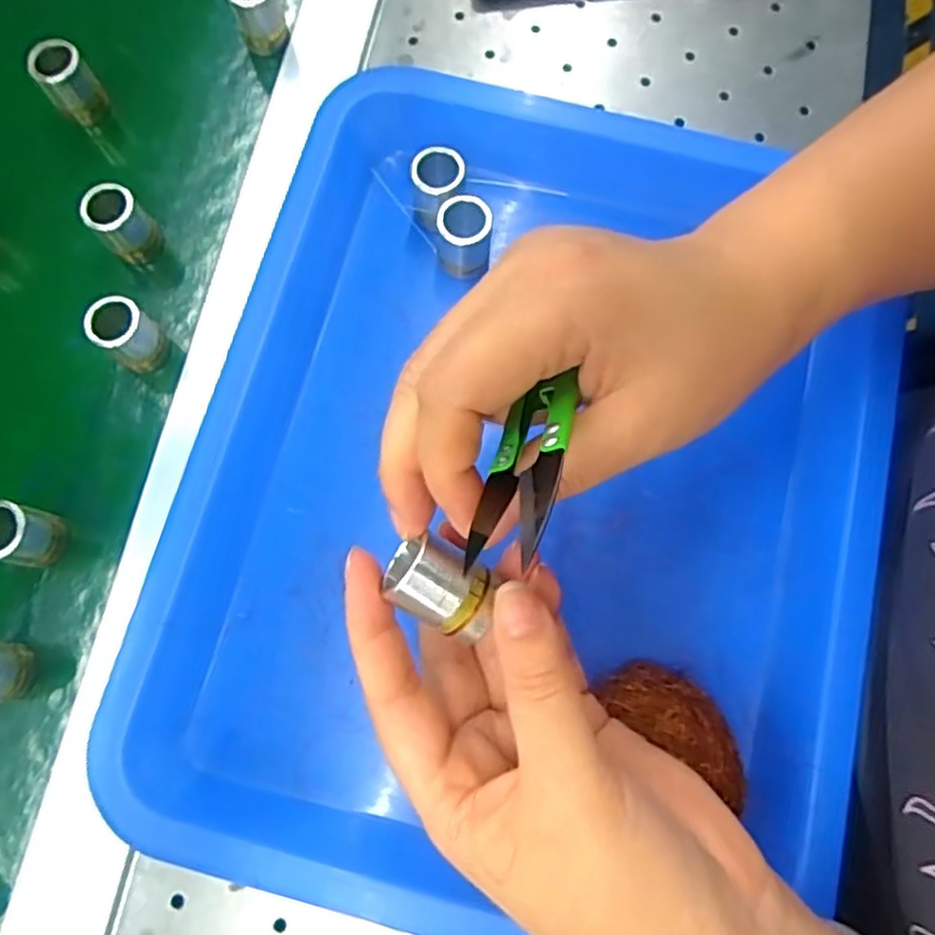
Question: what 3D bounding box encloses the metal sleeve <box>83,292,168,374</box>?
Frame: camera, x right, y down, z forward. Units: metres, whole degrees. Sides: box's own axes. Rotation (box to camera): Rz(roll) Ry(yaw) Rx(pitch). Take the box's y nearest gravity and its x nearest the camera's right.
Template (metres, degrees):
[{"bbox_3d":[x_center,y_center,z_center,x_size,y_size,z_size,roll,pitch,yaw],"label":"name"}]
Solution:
[{"bbox_3d":[-0.145,-0.057,0.297,0.022,0.033,0.022,0,76,0],"label":"metal sleeve"}]

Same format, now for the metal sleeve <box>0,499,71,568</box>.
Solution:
[{"bbox_3d":[-0.180,0.027,0.278,0.019,0.034,0.023,14,77,3],"label":"metal sleeve"}]

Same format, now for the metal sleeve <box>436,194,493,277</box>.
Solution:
[{"bbox_3d":[-0.002,-0.100,0.294,0.022,0.024,0.022,0,76,0],"label":"metal sleeve"}]

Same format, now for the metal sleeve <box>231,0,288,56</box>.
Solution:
[{"bbox_3d":[-0.103,-0.225,0.340,0.022,0.032,0.018,-21,77,-5],"label":"metal sleeve"}]

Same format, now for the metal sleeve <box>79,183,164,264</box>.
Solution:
[{"bbox_3d":[-0.155,-0.110,0.310,0.021,0.030,0.022,0,76,0],"label":"metal sleeve"}]

